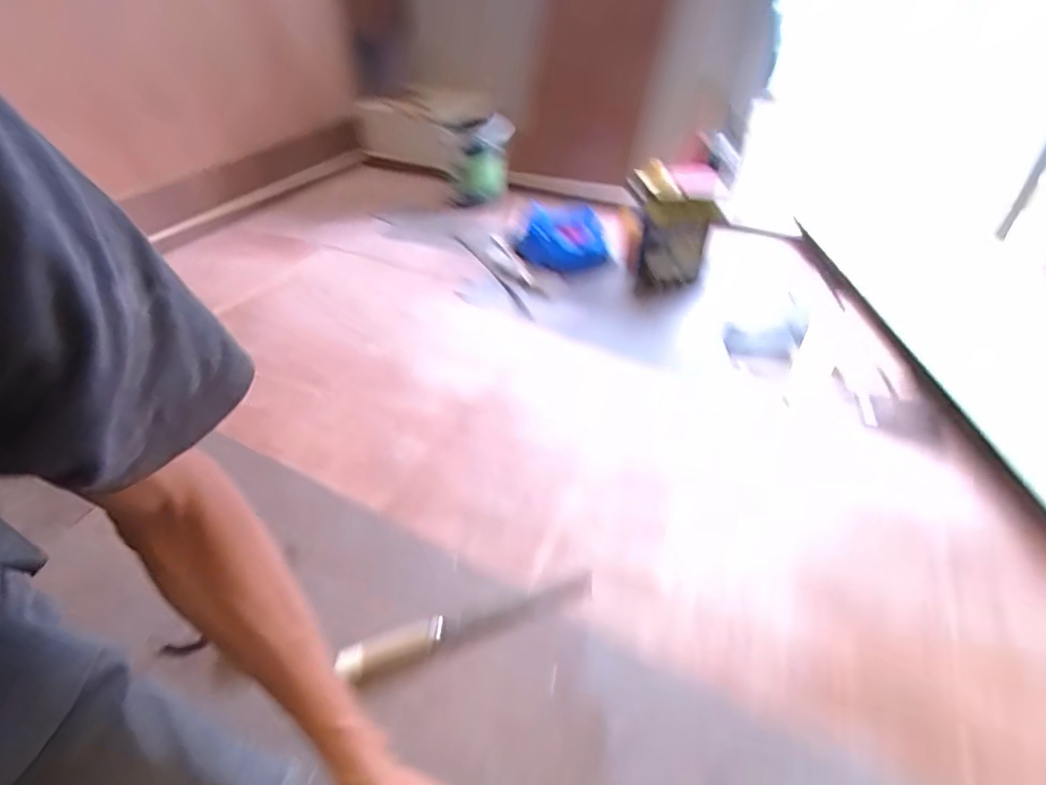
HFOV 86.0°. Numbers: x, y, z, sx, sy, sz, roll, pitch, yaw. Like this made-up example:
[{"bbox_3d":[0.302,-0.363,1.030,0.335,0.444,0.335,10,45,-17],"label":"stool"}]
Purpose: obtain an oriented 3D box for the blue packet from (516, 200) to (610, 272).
[{"bbox_3d":[0.094,-0.395,1.423,0.233,0.087,0.271,-2,38,-1],"label":"blue packet"}]

